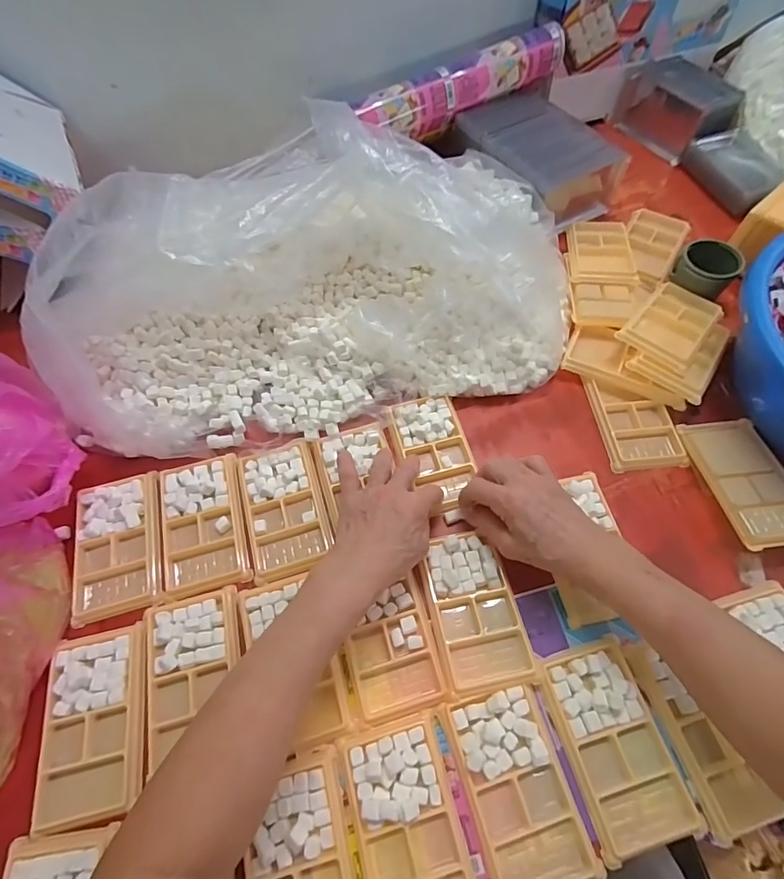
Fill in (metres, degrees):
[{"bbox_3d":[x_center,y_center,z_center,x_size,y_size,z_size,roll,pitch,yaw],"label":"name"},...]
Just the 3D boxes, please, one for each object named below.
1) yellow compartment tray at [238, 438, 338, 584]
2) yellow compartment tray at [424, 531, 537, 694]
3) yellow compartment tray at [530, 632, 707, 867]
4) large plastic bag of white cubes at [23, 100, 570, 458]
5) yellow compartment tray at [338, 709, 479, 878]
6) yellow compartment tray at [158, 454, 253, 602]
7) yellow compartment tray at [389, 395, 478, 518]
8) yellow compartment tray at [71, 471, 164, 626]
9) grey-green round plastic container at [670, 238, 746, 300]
[{"bbox_3d":[-0.108,0.069,0.462,0.078,0.012,0.132,-16,62,-6],"label":"yellow compartment tray"},{"bbox_3d":[0.075,0.150,0.412,0.073,0.021,0.126,-9,62,-3],"label":"yellow compartment tray"},{"bbox_3d":[0.176,0.239,0.360,0.079,0.020,0.139,-14,62,-5],"label":"yellow compartment tray"},{"bbox_3d":[-0.076,-0.188,0.494,0.564,0.170,0.304,-9,61,-4],"label":"large plastic bag of white cubes"},{"bbox_3d":[0.014,0.287,0.335,0.078,0.015,0.137,-14,62,-5],"label":"yellow compartment tray"},{"bbox_3d":[-0.189,0.083,0.457,0.082,0.012,0.137,-15,62,-6],"label":"yellow compartment tray"},{"bbox_3d":[0.050,0.012,0.487,0.069,0.016,0.128,-16,66,-7],"label":"yellow compartment tray"},{"bbox_3d":[-0.268,0.103,0.452,0.080,0.023,0.135,-14,62,-5],"label":"yellow compartment tray"},{"bbox_3d":[0.377,-0.205,0.549,0.066,0.033,0.066,0,61,0],"label":"grey-green round plastic container"}]

